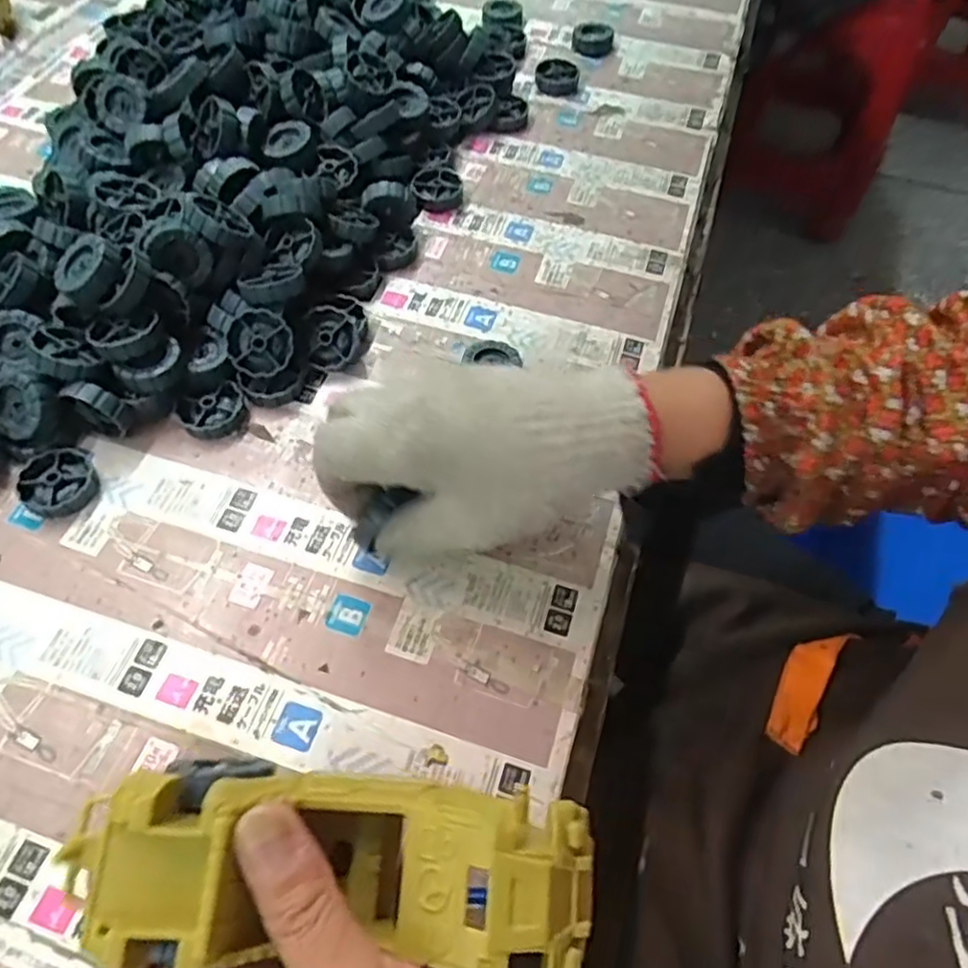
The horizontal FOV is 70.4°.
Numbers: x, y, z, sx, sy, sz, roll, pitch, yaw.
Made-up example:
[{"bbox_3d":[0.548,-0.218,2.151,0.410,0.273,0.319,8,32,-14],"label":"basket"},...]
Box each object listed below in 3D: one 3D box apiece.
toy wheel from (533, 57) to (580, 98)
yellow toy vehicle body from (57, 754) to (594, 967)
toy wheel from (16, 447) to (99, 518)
[{"bbox_3d":[0.062,-0.345,0.579,0.036,0.012,0.040,8,61,3],"label":"toy wheel"},{"bbox_3d":[-0.050,0.128,0.230,0.166,0.050,0.057,7,61,-4],"label":"yellow toy vehicle body"},{"bbox_3d":[-0.239,-0.001,0.385,0.038,0.011,0.041,1,61,-1],"label":"toy wheel"}]

